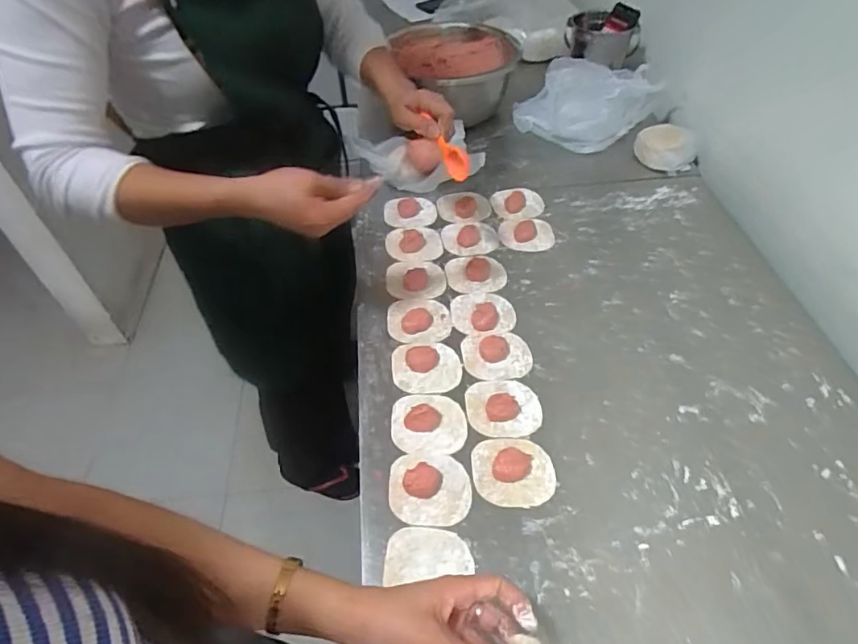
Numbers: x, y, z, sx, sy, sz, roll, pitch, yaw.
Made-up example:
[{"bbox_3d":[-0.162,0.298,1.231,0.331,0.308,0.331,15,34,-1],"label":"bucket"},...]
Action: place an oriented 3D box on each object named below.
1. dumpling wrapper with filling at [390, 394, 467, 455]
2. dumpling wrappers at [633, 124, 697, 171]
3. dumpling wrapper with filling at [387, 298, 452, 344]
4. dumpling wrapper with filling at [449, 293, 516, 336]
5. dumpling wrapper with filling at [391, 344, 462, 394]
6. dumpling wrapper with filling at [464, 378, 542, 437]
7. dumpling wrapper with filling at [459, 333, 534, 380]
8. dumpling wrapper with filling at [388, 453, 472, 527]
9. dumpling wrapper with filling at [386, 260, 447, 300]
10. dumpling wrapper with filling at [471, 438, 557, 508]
[{"bbox_3d":[-0.001,0.114,0.612,0.086,0.023,0.076,1,50,4],"label":"dumpling wrapper with filling"},{"bbox_3d":[0.430,-0.315,0.960,0.107,0.045,0.093,20,53,18],"label":"dumpling wrappers"},{"bbox_3d":[-0.014,-0.005,0.720,0.085,0.014,0.078,-1,50,1],"label":"dumpling wrapper with filling"},{"bbox_3d":[0.076,-0.016,0.724,0.087,0.020,0.080,-1,50,1],"label":"dumpling wrapper with filling"},{"bbox_3d":[-0.004,0.055,0.669,0.085,0.011,0.077,-7,50,-3],"label":"dumpling wrapper with filling"},{"bbox_3d":[0.089,0.094,0.622,0.087,0.028,0.077,-2,50,1],"label":"dumpling wrapper with filling"},{"bbox_3d":[0.088,0.040,0.680,0.087,0.017,0.069,-4,50,-1],"label":"dumpling wrapper with filling"},{"bbox_3d":[0.001,0.173,0.559,0.085,0.018,0.078,-3,50,0],"label":"dumpling wrapper with filling"},{"bbox_3d":[-0.020,-0.065,0.772,0.087,0.014,0.081,1,50,3],"label":"dumpling wrapper with filling"},{"bbox_3d":[0.092,0.160,0.574,0.087,0.015,0.077,-3,50,0],"label":"dumpling wrapper with filling"}]

